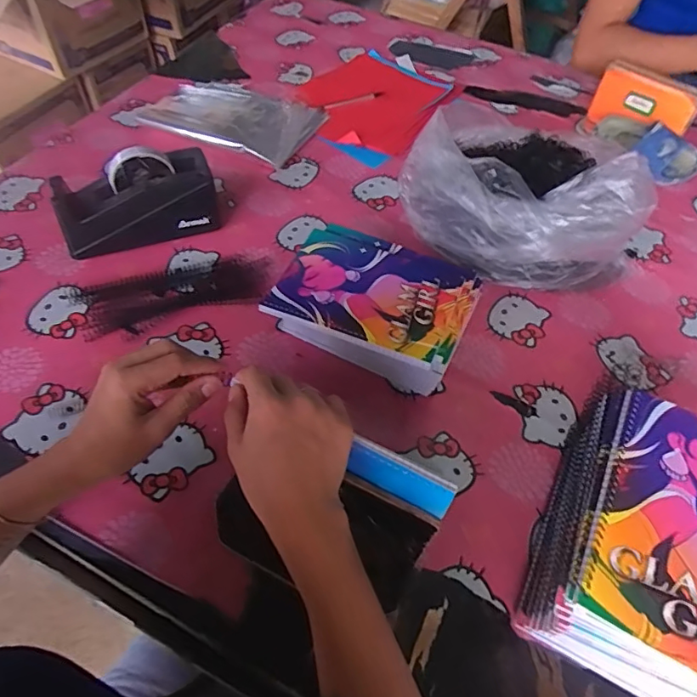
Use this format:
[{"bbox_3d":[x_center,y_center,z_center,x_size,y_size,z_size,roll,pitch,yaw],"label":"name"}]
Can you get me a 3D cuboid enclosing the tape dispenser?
[{"bbox_3d":[-0.277,-0.196,0.691,0.196,0.109,0.079,-14,56,-14],"label":"tape dispenser"}]

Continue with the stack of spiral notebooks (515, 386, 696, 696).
[{"bbox_3d":[0.252,0.171,0.437,0.156,0.155,0.196,24,56,14],"label":"stack of spiral notebooks"}]

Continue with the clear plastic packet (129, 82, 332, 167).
[{"bbox_3d":[-0.191,-0.394,0.891,0.264,0.020,0.172,22,55,13],"label":"clear plastic packet"}]

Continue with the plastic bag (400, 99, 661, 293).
[{"bbox_3d":[0.243,-0.212,0.712,0.241,0.157,0.291,-37,64,-27],"label":"plastic bag"}]

